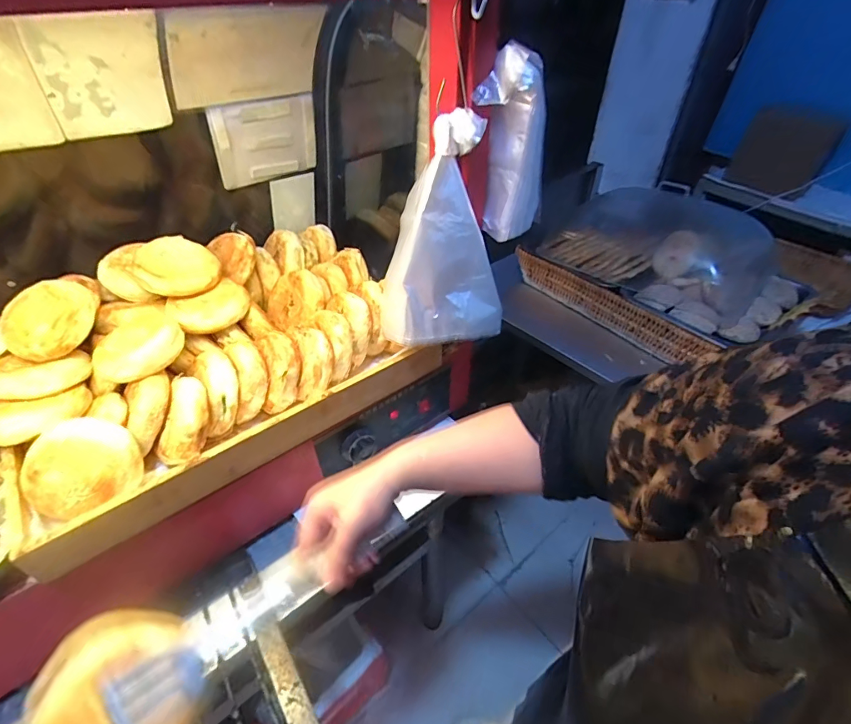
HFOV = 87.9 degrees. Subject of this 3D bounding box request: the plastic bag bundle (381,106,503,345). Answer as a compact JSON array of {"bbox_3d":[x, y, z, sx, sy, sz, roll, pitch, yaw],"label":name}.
[{"bbox_3d":[0.015,-0.150,0.528,0.147,0.243,0.101,-10,43,-9],"label":"plastic bag bundle"}]

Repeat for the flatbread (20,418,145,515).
[{"bbox_3d":[-0.354,0.111,0.456,0.099,0.029,0.102,2,84,-21],"label":"flatbread"}]

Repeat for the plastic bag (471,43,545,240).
[{"bbox_3d":[0.096,-0.235,0.500,0.079,0.186,0.050,15,45,18],"label":"plastic bag"}]

